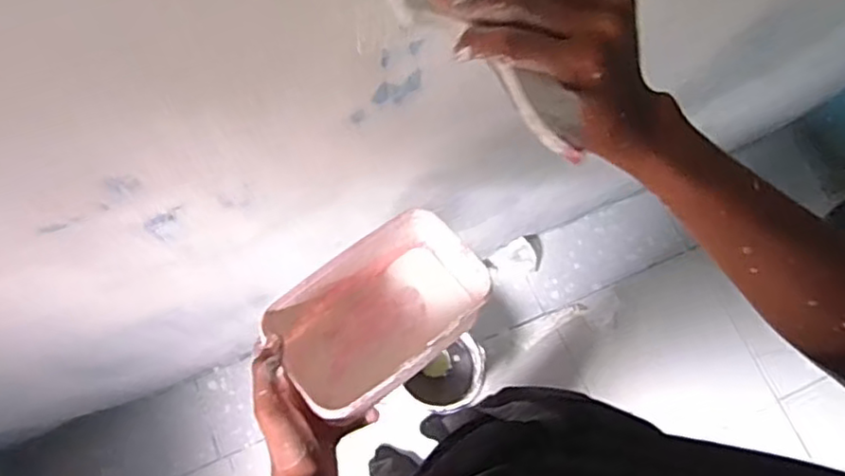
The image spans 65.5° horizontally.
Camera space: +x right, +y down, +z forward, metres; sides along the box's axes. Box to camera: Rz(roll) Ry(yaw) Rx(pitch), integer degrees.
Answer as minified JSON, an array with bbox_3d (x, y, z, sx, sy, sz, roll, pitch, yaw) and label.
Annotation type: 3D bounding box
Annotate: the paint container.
[{"bbox_3d":[-0.033,0.064,0.580,0.180,0.089,0.116,-37,79,-10],"label":"paint container"}]

